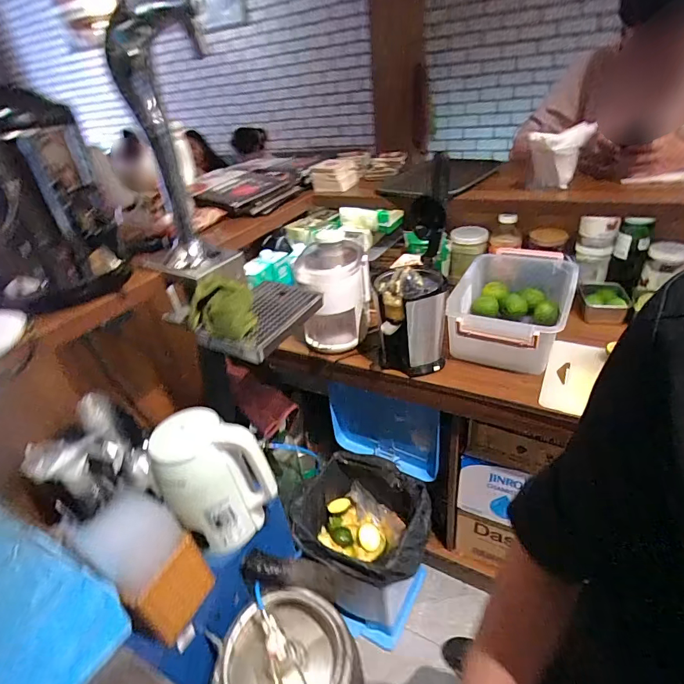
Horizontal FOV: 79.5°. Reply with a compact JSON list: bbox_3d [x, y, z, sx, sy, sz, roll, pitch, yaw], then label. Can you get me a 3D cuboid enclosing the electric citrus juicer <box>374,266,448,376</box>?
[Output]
[{"bbox_3d":[0.162,-0.048,0.956,0.148,0.229,0.136,-6,33,2],"label":"electric citrus juicer"}]

